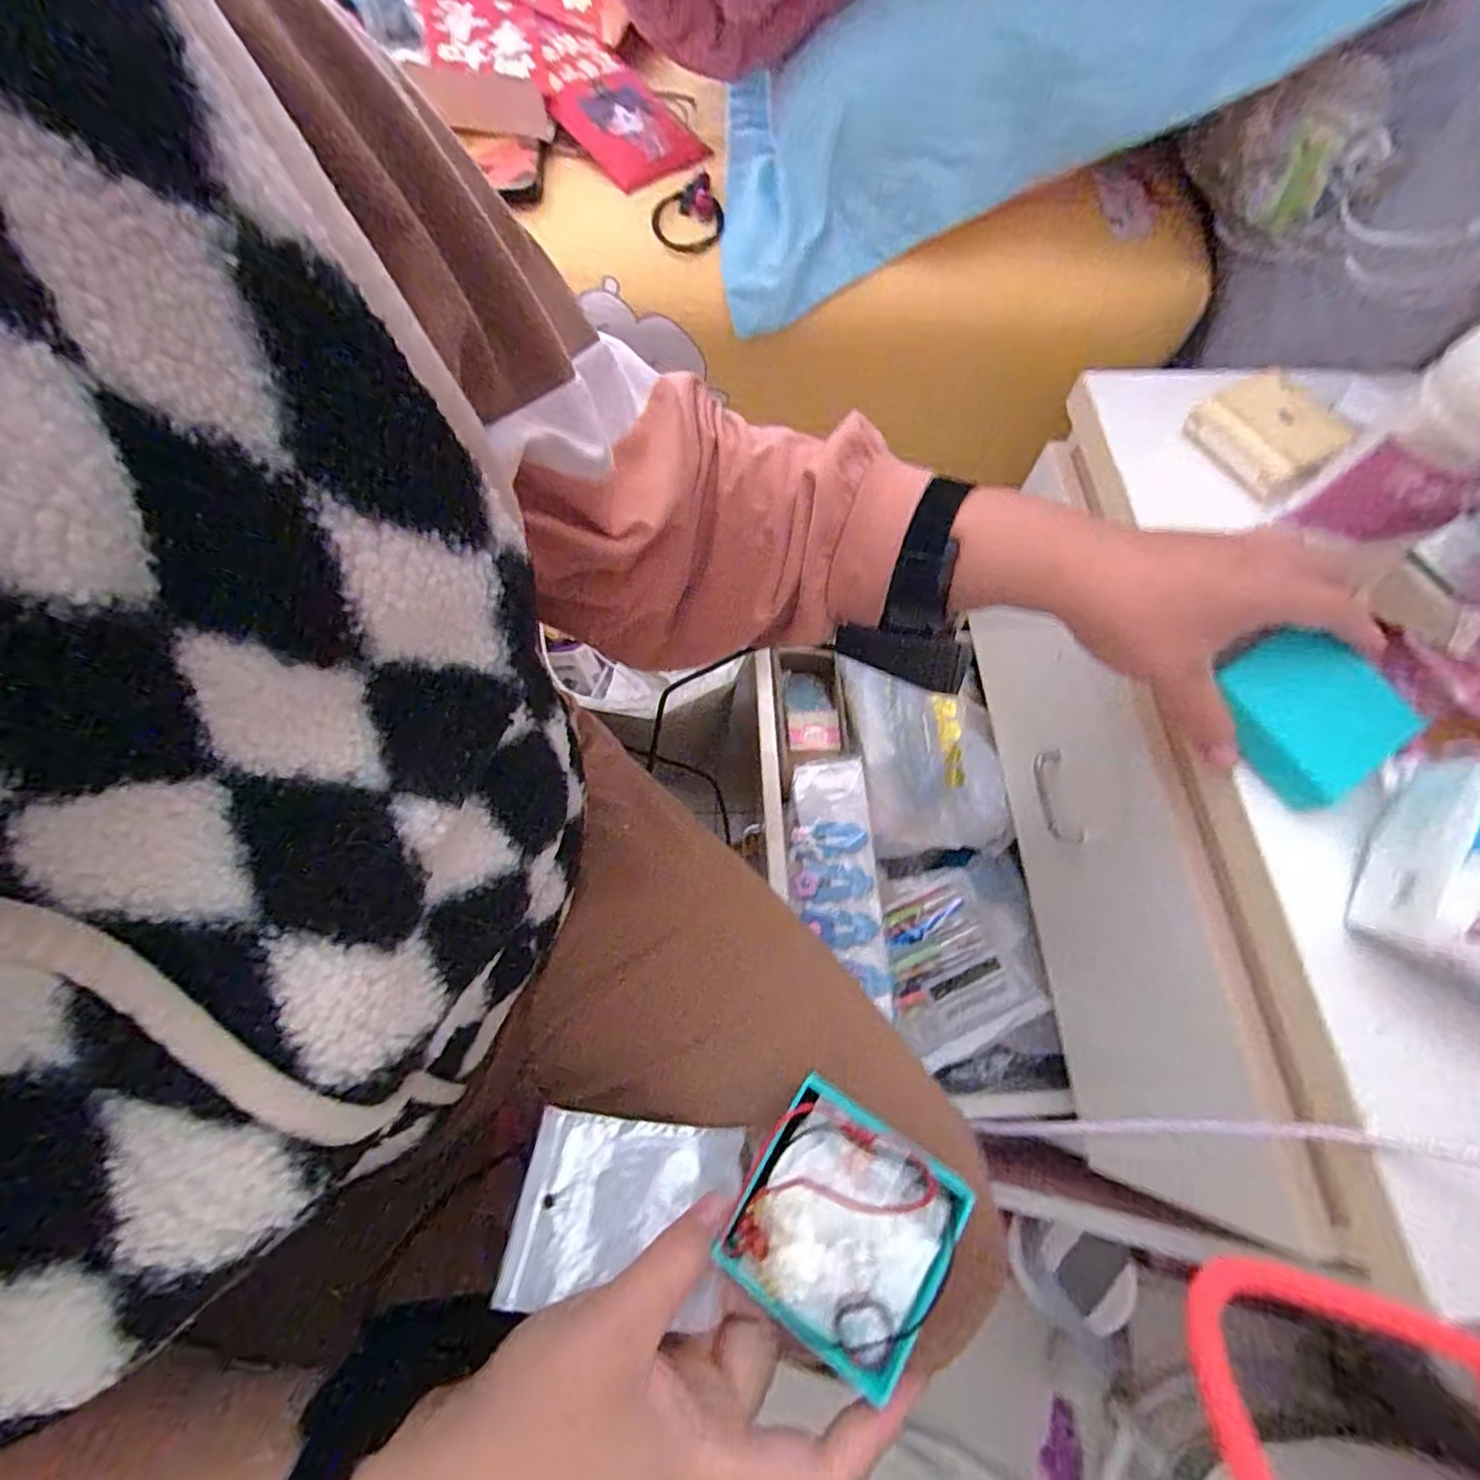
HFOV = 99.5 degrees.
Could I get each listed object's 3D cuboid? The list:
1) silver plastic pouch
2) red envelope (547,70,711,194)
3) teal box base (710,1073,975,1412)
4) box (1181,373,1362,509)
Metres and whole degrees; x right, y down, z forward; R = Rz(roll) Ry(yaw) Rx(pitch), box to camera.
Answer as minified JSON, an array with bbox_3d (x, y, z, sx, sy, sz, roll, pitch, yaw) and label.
[{"bbox_3d":[-0.048,0.199,0.266,0.093,0.005,0.067,2,40,6],"label":"silver plastic pouch"},{"bbox_3d":[-0.085,-0.484,0.498,0.083,0.011,0.111,-40,86,-12],"label":"red envelope"},{"bbox_3d":[0.040,0.187,0.244,0.072,0.025,0.075,26,70,23],"label":"teal box base"},{"bbox_3d":[0.324,-0.190,0.385,0.061,0.027,0.075,-32,71,-15],"label":"box"}]

